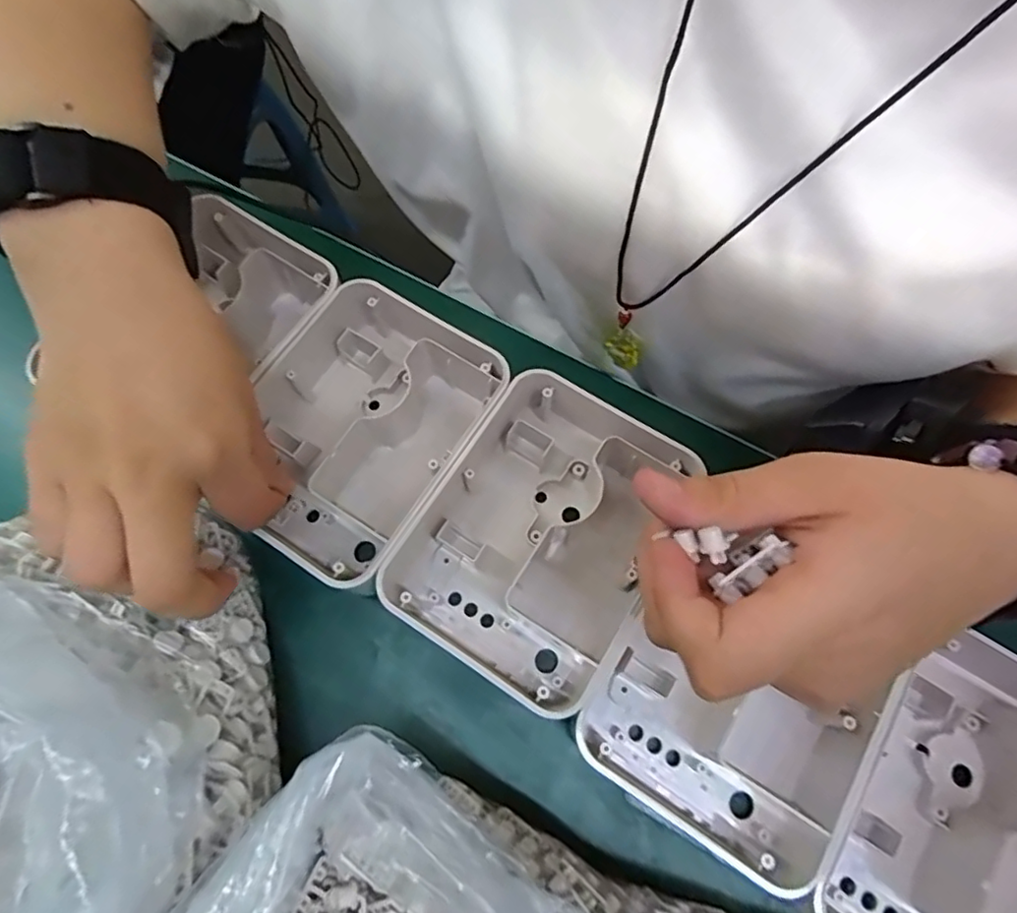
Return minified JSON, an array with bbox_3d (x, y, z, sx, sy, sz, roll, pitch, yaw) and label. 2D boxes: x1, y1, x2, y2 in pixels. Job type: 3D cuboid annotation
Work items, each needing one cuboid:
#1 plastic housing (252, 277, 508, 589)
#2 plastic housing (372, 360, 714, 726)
[{"bbox_3d":[-0.071,-0.012,0.289,0.103,0.044,0.130,30,74,10],"label":"plastic housing"},{"bbox_3d":[0.018,0.032,0.272,0.099,0.040,0.137,30,74,10],"label":"plastic housing"}]

